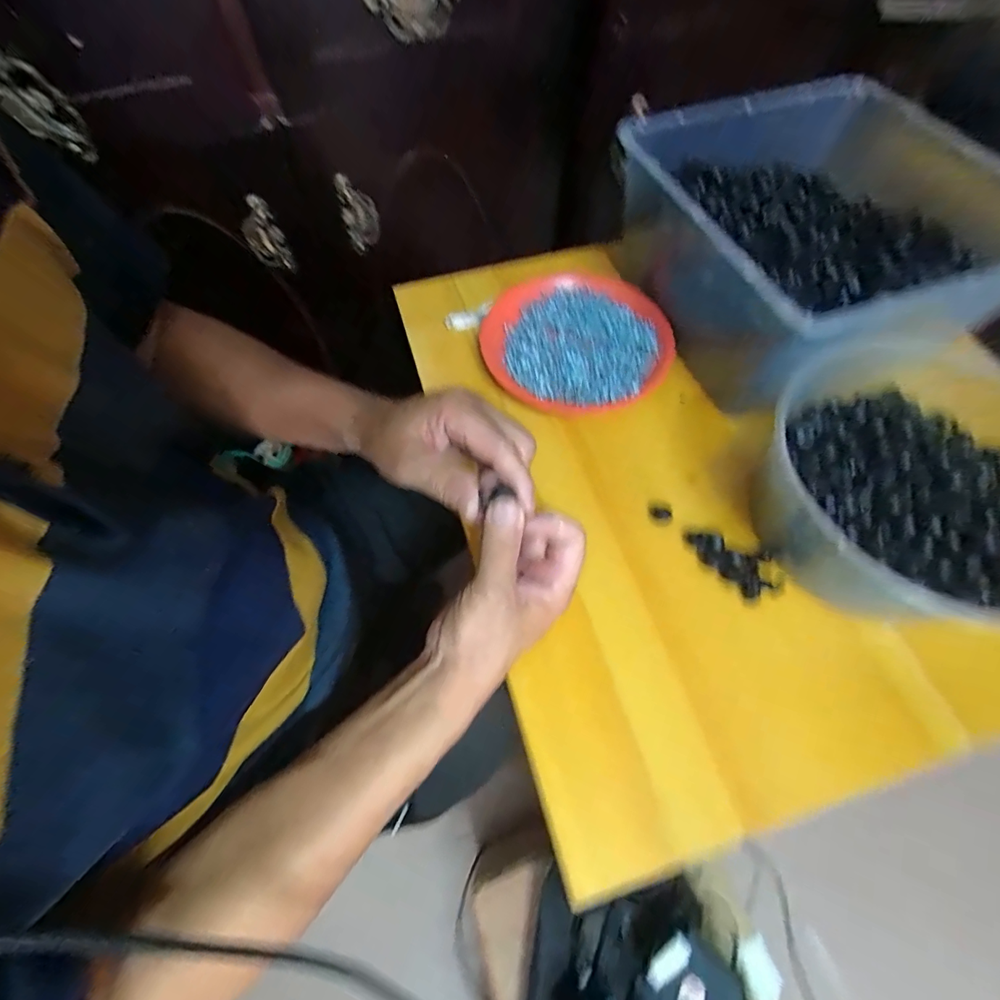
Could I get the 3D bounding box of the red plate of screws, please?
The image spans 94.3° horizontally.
[{"bbox_3d":[0.076,-0.168,0.479,0.185,0.021,0.176,0,63,0],"label":"red plate of screws"}]

